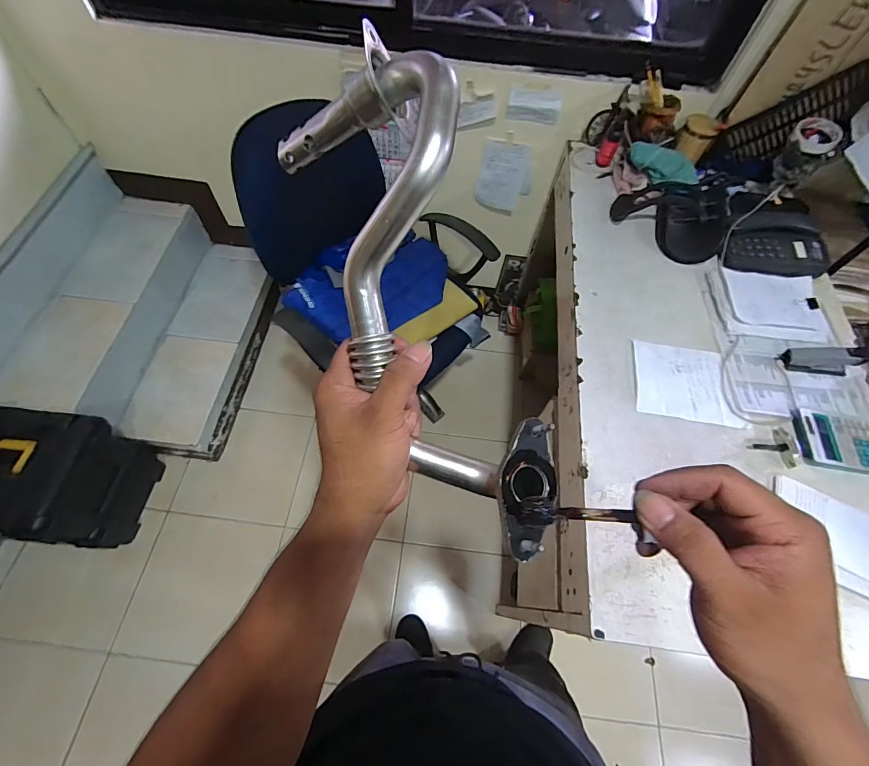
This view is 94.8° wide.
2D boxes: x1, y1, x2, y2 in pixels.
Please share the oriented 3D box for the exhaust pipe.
[{"bbox_3d":[-0.010,-0.053,0.281,0.105,0.098,0.346,-20,91,-13],"label":"exhaust pipe"}]

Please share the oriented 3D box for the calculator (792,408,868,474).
[{"bbox_3d":[0.729,0.109,0.718,0.153,0.020,0.105,15,63,4],"label":"calculator"}]

